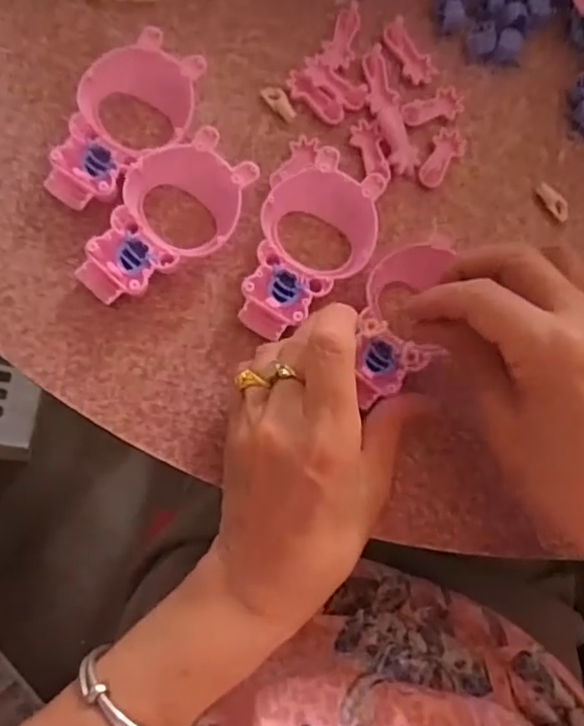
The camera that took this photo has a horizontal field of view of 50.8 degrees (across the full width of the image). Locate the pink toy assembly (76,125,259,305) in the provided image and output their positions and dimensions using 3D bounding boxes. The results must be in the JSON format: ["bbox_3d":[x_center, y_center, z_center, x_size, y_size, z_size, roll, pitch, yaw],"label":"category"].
[{"bbox_3d":[-0.067,-0.074,0.325,0.056,0.022,0.102,32,79,3],"label":"pink toy assembly"}]

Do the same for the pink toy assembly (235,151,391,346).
[{"bbox_3d":[0.011,-0.061,0.333,0.059,0.026,0.101,14,79,-1],"label":"pink toy assembly"}]

